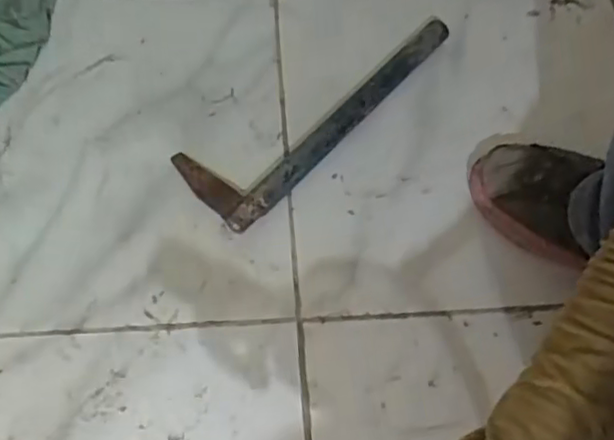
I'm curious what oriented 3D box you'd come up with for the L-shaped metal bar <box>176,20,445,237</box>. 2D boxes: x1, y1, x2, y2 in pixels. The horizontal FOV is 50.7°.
[{"bbox_3d":[0.018,-0.129,0.670,0.109,0.026,0.342,40,68,17],"label":"L-shaped metal bar"}]

